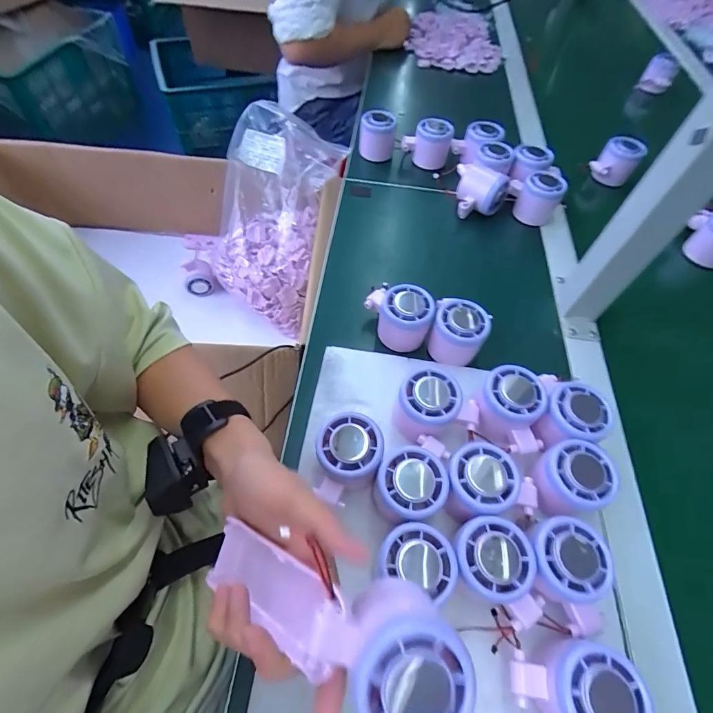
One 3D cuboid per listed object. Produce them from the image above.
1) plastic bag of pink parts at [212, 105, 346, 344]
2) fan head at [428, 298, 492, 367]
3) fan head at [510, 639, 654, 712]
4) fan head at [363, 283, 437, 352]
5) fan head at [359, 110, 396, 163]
[{"bbox_3d":[-0.152,-0.242,0.735,0.218,0.389,0.131,10,16,3],"label":"plastic bag of pink parts"},{"bbox_3d":[0.109,-0.029,0.423,0.057,0.051,0.060,2,57,-2],"label":"fan head"},{"bbox_3d":[0.143,0.223,0.263,0.074,0.057,0.052,8,57,2],"label":"fan head"},{"bbox_3d":[0.045,-0.047,0.431,0.073,0.050,0.059,11,57,4],"label":"fan head"},{"bbox_3d":[0.034,-0.356,0.629,0.056,0.061,0.045,7,57,1],"label":"fan head"}]

